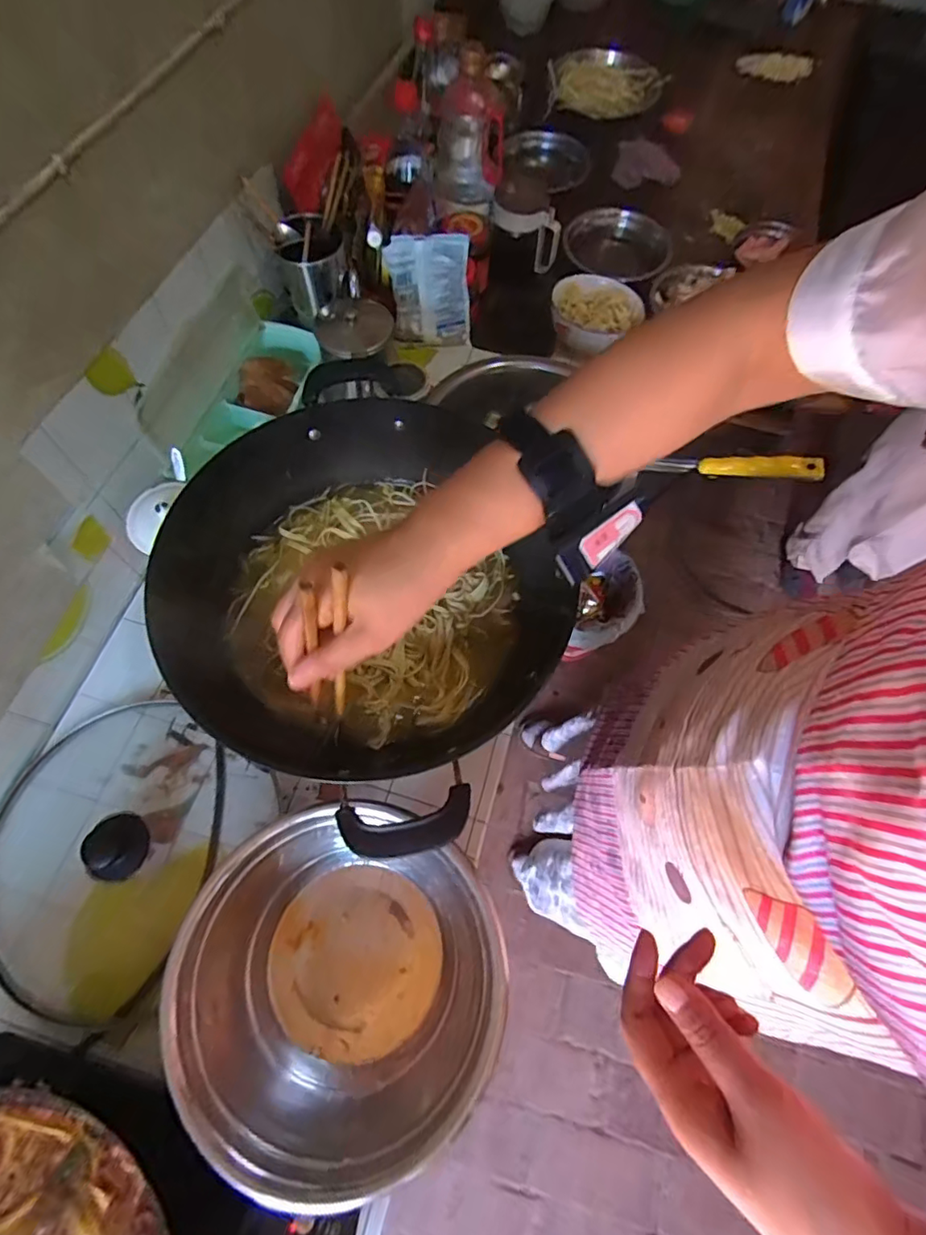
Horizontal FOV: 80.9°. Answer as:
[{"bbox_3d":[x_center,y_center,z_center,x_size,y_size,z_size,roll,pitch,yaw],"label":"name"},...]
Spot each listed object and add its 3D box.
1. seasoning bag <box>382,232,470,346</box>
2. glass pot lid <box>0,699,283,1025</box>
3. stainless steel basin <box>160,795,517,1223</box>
[{"bbox_3d":[-0.050,-0.489,0.817,0.121,0.143,0.016,-9,46,-11],"label":"seasoning bag"},{"bbox_3d":[-0.371,0.232,0.559,0.248,0.068,0.280,27,69,8],"label":"glass pot lid"},{"bbox_3d":[-0.109,0.319,0.493,0.249,0.118,0.264,1,68,-3],"label":"stainless steel basin"}]

